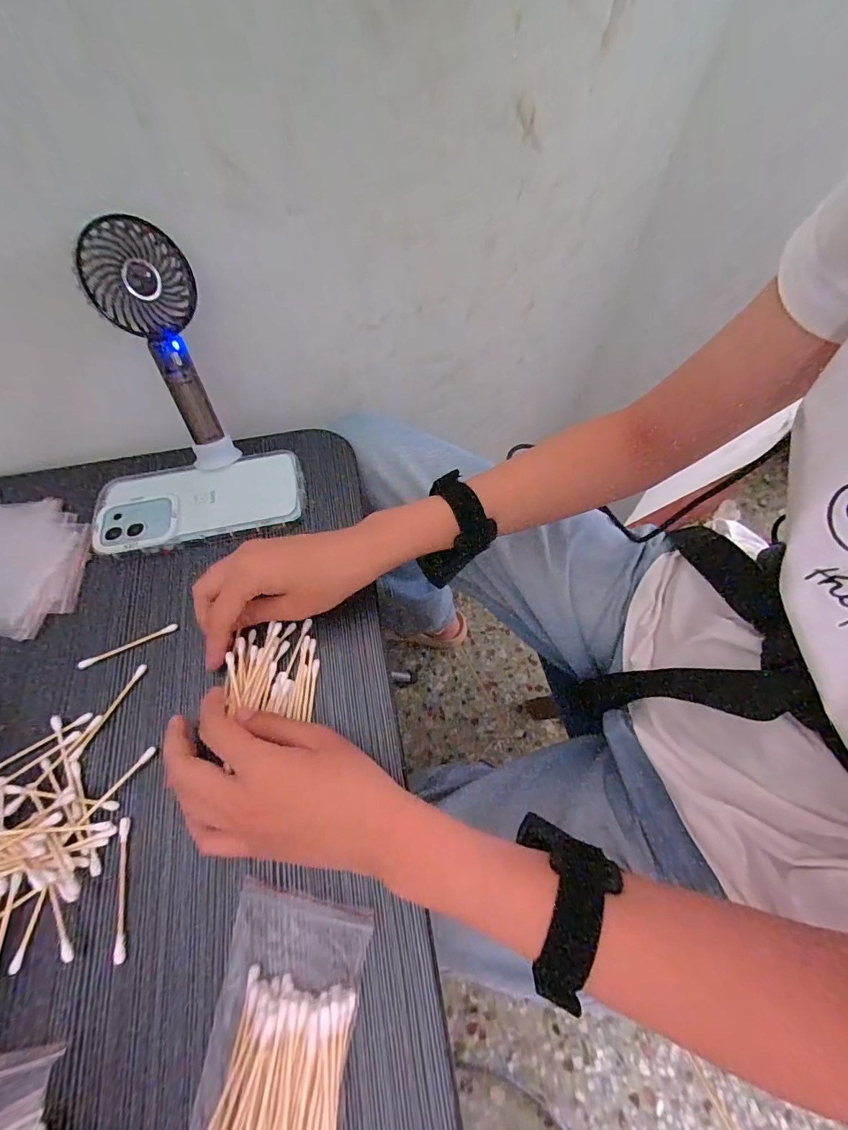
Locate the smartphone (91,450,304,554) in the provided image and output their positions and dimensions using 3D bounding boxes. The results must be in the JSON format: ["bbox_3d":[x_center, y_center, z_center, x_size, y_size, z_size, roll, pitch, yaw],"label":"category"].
[{"bbox_3d":[-0.188,-0.055,0.370,0.164,0.013,0.076,-13,62,-5],"label":"smartphone"}]

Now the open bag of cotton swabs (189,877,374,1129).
[{"bbox_3d":[-0.071,0.233,0.215,0.074,0.016,0.116,4,62,4],"label":"open bag of cotton swabs"}]

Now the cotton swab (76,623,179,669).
[{"bbox_3d":[-0.215,0.059,0.318,0.069,0.006,0.005,-24,64,-10],"label":"cotton swab"}]

